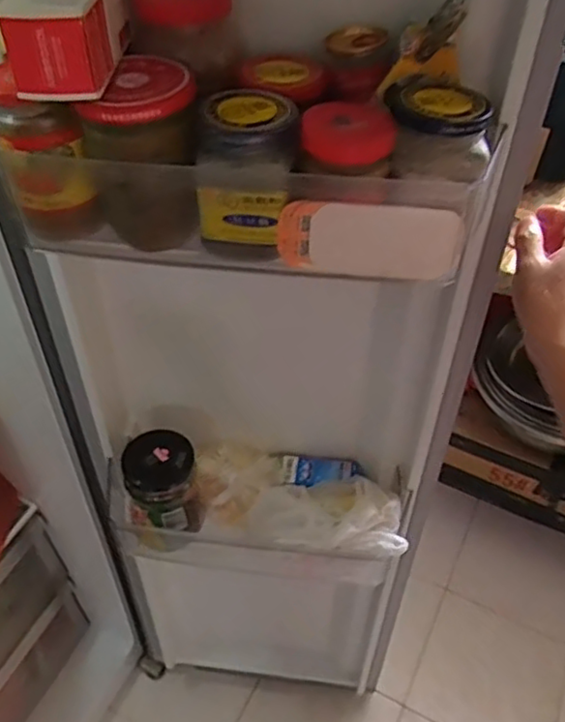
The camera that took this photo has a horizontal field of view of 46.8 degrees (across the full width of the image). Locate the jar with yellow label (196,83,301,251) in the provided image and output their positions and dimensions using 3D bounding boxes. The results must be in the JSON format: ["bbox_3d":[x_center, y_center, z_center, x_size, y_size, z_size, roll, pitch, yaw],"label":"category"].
[{"bbox_3d":[-0.025,-0.135,0.474,0.072,0.098,0.062,7,45,6],"label":"jar with yellow label"}]

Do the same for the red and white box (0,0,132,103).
[{"bbox_3d":[-0.141,-0.222,0.429,0.059,0.054,0.116,0,45,0],"label":"red and white box"}]

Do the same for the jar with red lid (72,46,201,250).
[{"bbox_3d":[-0.105,-0.148,0.478,0.086,0.117,0.086,-7,45,-8],"label":"jar with red lid"}]

